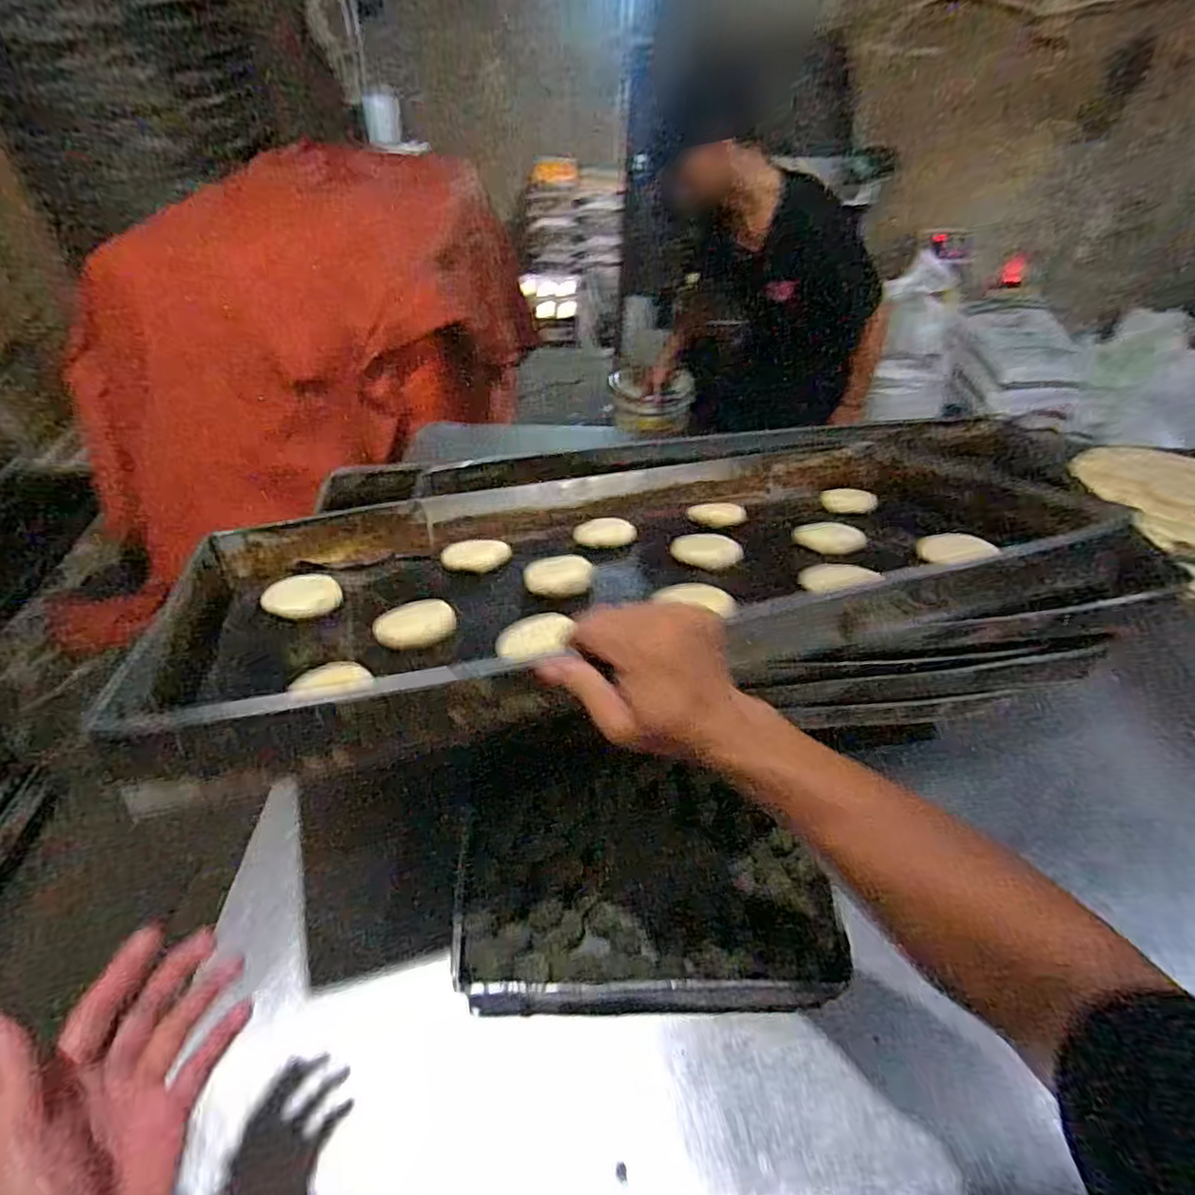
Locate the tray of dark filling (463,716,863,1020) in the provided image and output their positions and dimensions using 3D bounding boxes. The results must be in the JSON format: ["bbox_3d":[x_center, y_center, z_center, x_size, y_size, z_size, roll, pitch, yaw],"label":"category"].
[{"bbox_3d":[0.043,0.273,0.654,0.350,0.069,0.265,0,44,-2],"label":"tray of dark filling"}]

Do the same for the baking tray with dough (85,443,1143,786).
[{"bbox_3d":[0.034,-0.050,0.671,0.828,0.074,0.353,-9,31,-11],"label":"baking tray with dough"}]

